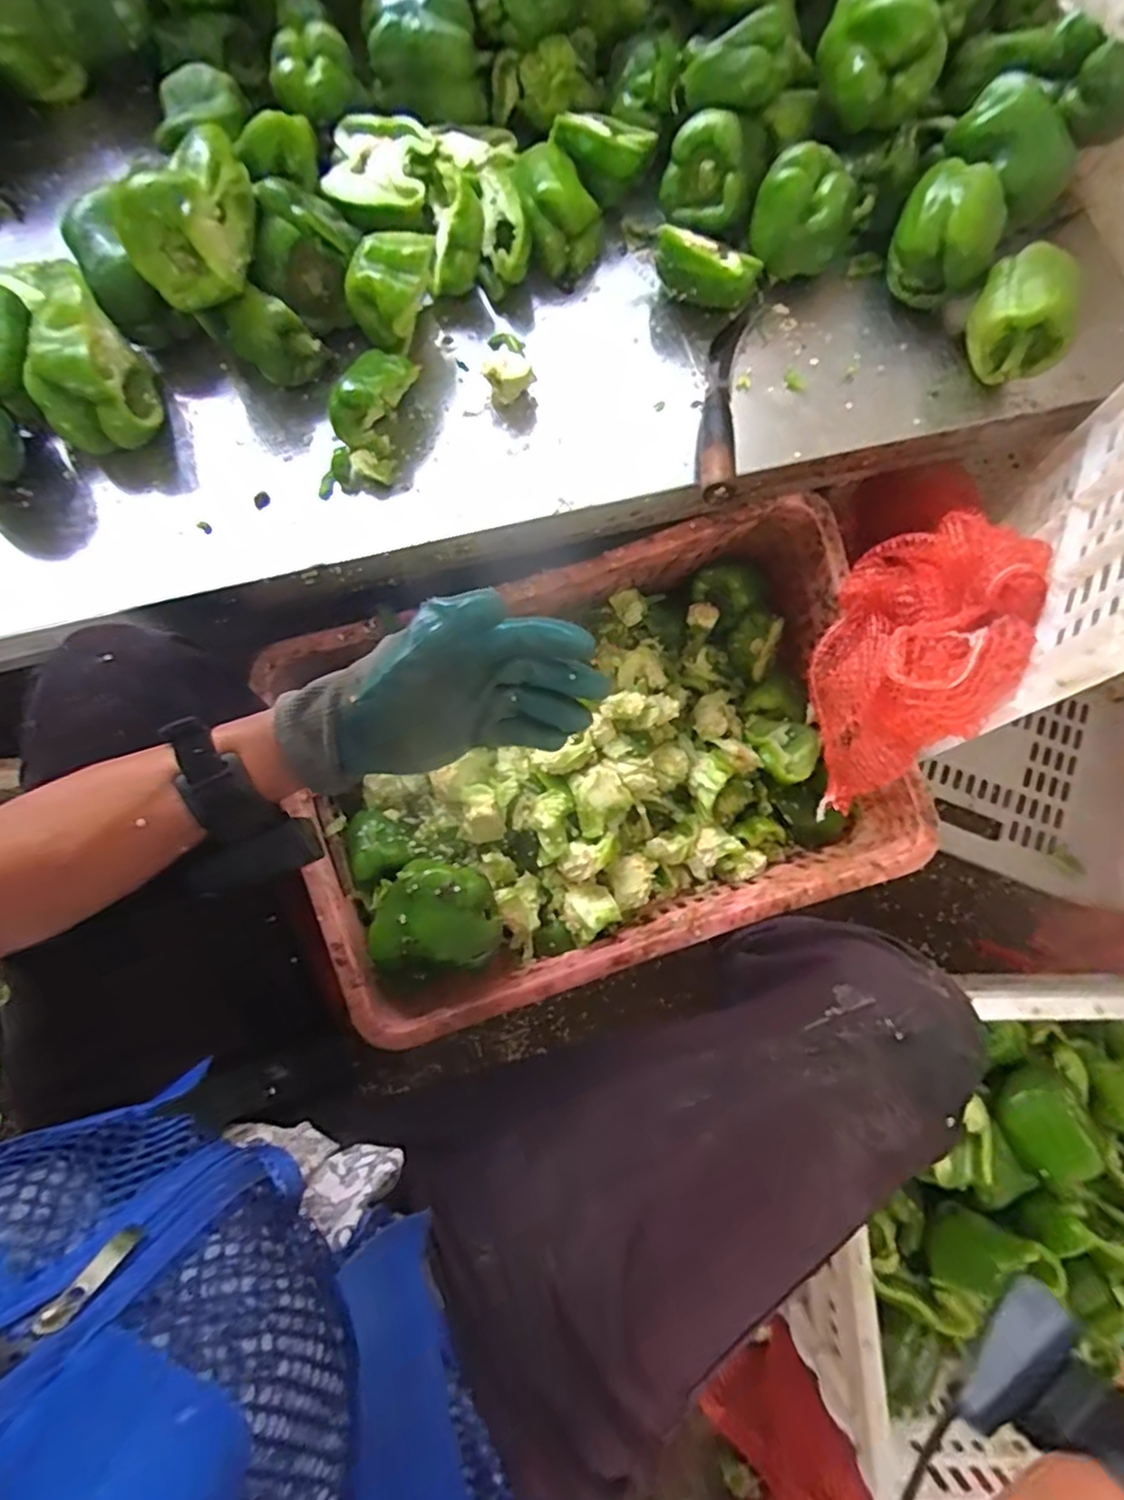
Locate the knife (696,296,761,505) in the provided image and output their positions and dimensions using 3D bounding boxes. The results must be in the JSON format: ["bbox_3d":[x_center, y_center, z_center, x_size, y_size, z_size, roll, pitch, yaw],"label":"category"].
[{"bbox_3d":[0.128,-0.277,0.515,0.031,0.022,0.193,10,76,2],"label":"knife"}]

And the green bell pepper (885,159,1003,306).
[{"bbox_3d":[0.304,-0.407,0.530,0.079,0.084,0.057,28,78,6],"label":"green bell pepper"}]

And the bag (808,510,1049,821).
[{"bbox_3d":[0.278,-0.075,0.544,0.133,0.141,0.204,33,78,7],"label":"bag"}]

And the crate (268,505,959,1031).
[{"bbox_3d":[0.031,0.019,0.603,0.514,0.157,0.338,-18,77,-5],"label":"crate"}]

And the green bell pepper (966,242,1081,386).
[{"bbox_3d":[0.355,-0.330,0.513,0.075,0.076,0.068,33,78,7],"label":"green bell pepper"}]

